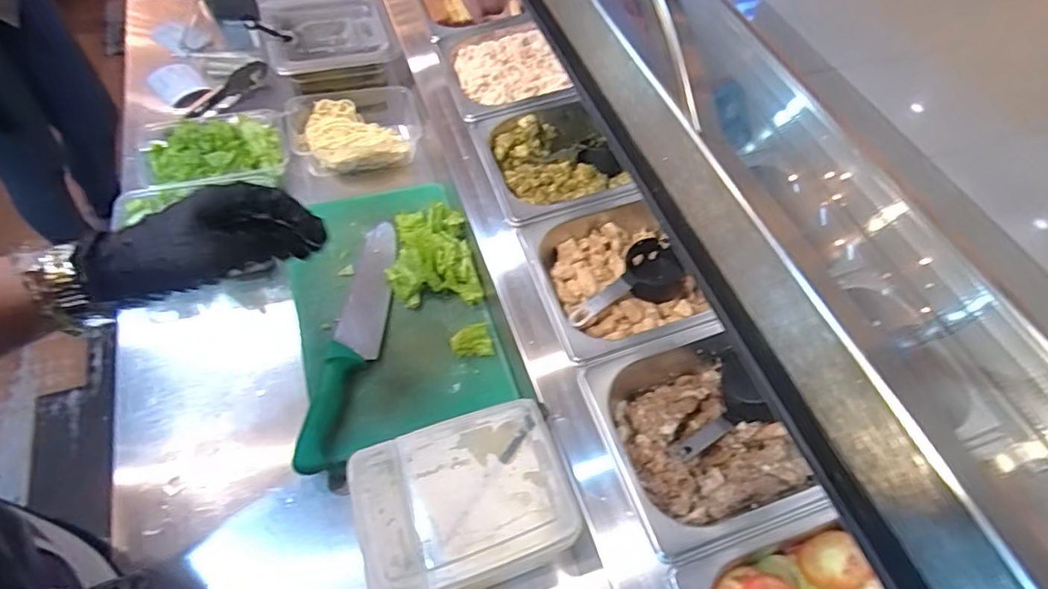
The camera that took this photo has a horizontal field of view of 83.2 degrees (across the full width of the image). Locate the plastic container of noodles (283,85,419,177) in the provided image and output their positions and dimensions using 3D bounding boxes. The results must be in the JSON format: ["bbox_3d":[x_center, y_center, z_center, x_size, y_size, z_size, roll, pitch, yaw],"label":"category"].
[{"bbox_3d":[-0.233,-0.232,0.829,0.175,0.054,0.133,-9,57,-11],"label":"plastic container of noodles"}]

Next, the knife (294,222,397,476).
[{"bbox_3d":[-0.173,0.035,0.615,0.049,0.029,0.301,6,55,-1],"label":"knife"}]

